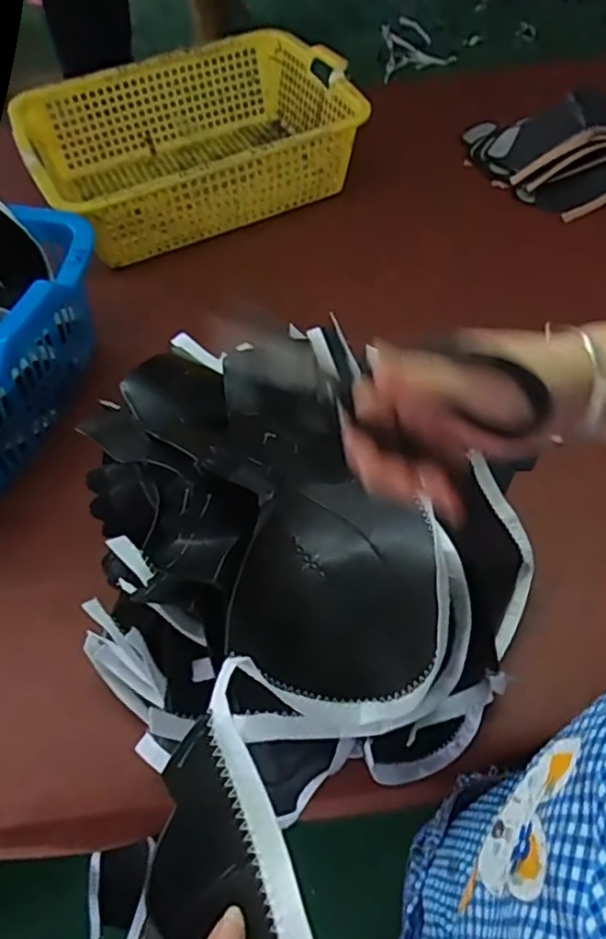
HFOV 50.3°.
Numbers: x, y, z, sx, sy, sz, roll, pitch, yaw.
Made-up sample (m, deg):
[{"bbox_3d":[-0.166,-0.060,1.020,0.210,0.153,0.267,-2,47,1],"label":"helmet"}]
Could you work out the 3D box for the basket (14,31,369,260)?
[{"bbox_3d":[-0.186,-0.545,1.097,0.519,0.151,0.398,-25,57,-13],"label":"basket"}]

